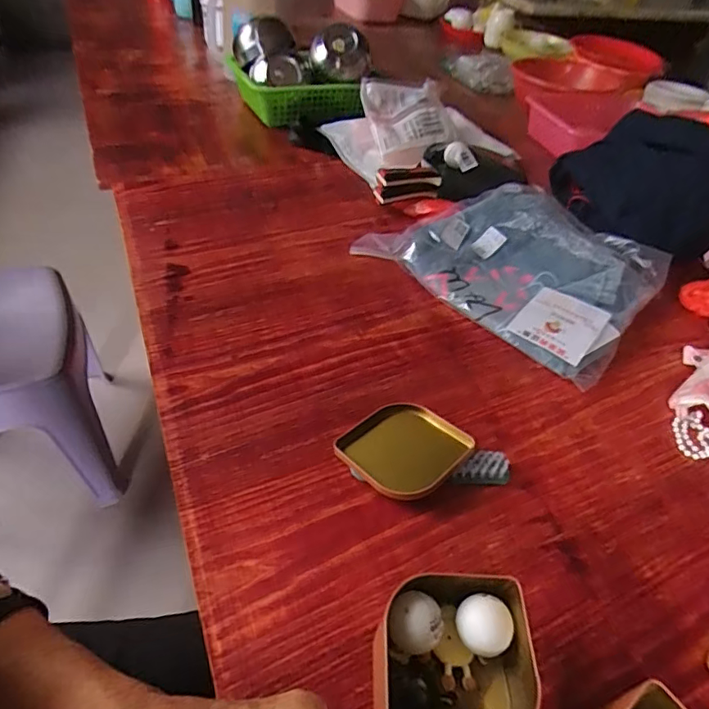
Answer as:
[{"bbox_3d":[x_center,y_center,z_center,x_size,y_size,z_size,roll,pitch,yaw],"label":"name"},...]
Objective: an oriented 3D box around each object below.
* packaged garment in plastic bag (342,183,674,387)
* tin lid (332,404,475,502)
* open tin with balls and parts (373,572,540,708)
[{"bbox_3d":[0.227,-0.140,0.687,0.346,0.073,0.273,36,52,26],"label":"packaged garment in plastic bag"},{"bbox_3d":[0.046,0.088,0.477,0.102,0.025,0.094,35,51,25],"label":"tin lid"},{"bbox_3d":[0.067,0.209,0.339,0.123,0.061,0.096,-5,46,-12],"label":"open tin with balls and parts"}]

